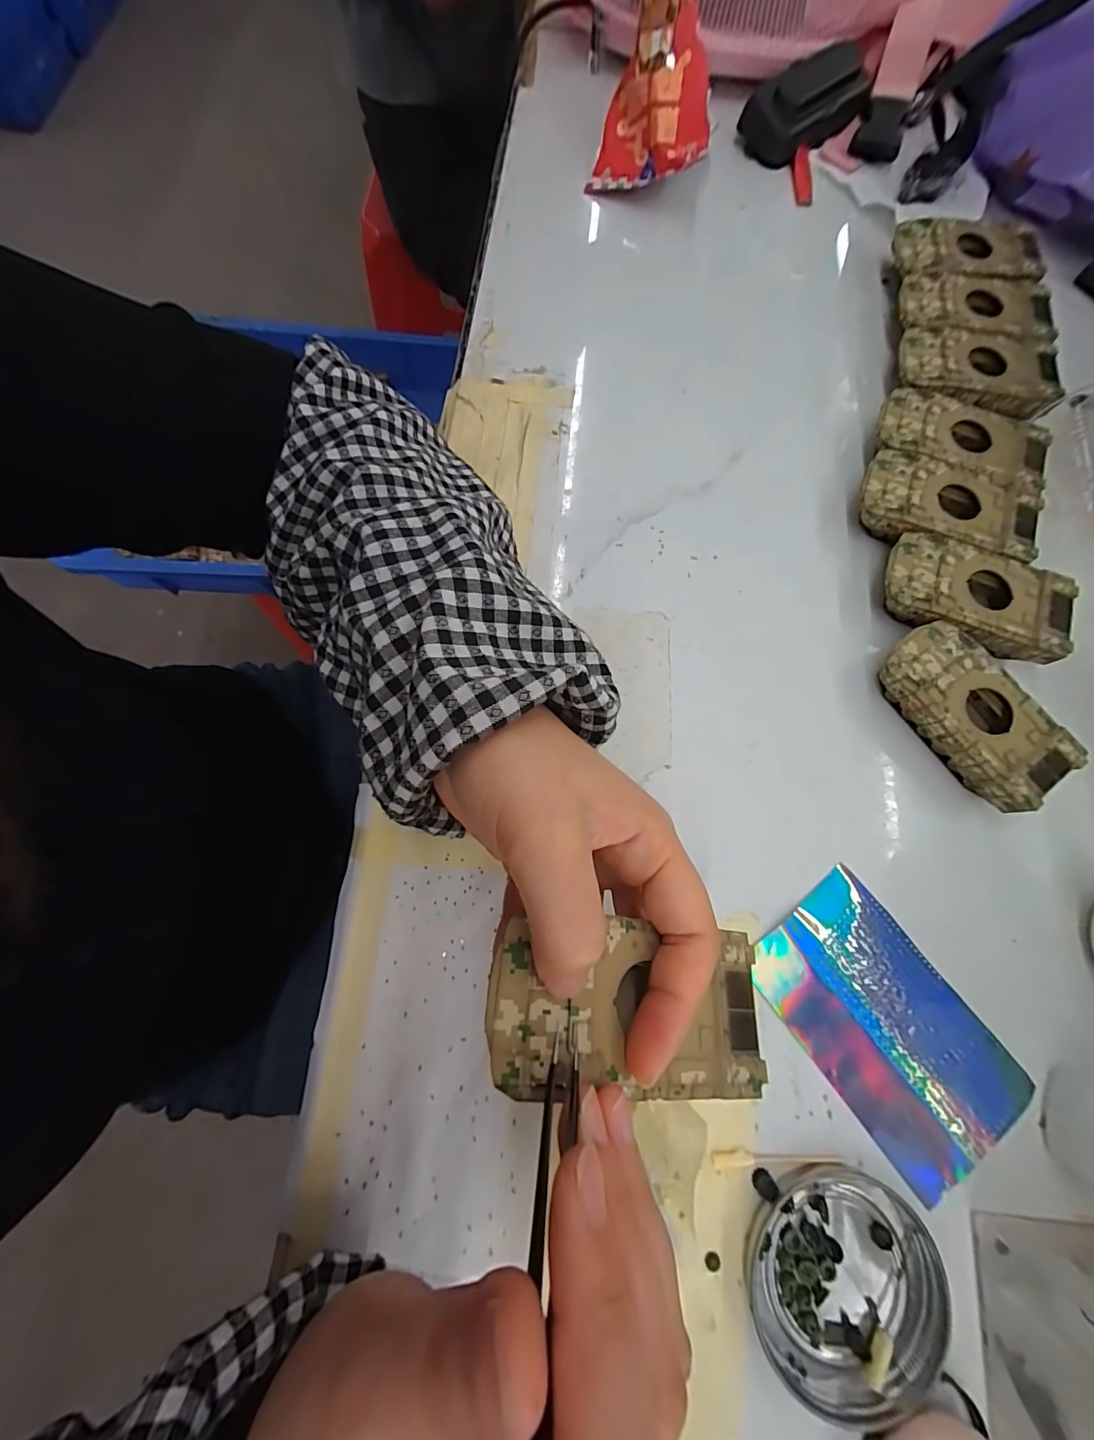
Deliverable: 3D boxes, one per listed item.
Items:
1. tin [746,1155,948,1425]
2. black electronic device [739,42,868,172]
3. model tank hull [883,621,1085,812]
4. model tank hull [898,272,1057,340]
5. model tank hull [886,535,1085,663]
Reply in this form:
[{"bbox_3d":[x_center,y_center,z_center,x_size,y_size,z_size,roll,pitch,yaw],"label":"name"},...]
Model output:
[{"bbox_3d":[0.123,0.233,0.190,0.076,0.011,0.074,0,76,-1],"label":"tin"},{"bbox_3d":[0.200,-0.474,0.355,0.096,0.028,0.049,-36,79,-9],"label":"black electronic device"},{"bbox_3d":[0.222,-0.004,0.244,0.050,0.025,0.095,-33,79,-9],"label":"model tank hull"},{"bbox_3d":[0.284,-0.274,0.313,0.093,0.023,0.054,9,76,1],"label":"model tank hull"},{"bbox_3d":[0.237,-0.068,0.261,0.095,0.024,0.052,19,76,4],"label":"model tank hull"}]

